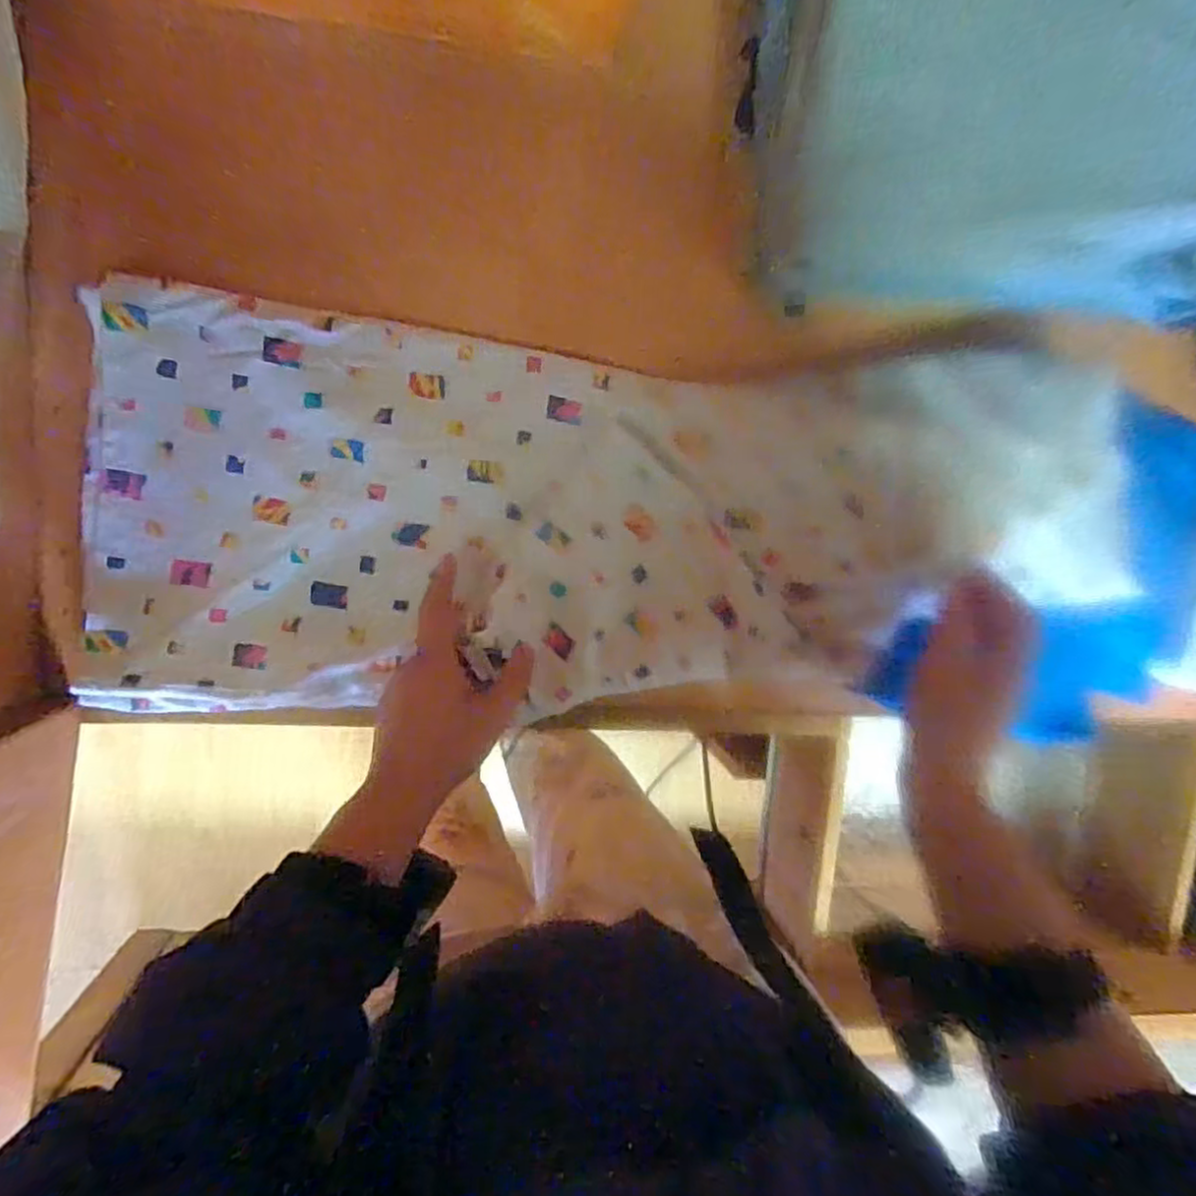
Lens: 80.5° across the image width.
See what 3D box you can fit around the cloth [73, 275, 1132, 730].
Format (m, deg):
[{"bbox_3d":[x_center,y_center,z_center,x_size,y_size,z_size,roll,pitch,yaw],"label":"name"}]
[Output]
[{"bbox_3d":[0.012,-0.054,0.447,0.624,0.037,0.239,-1,96,-3],"label":"cloth"}]

